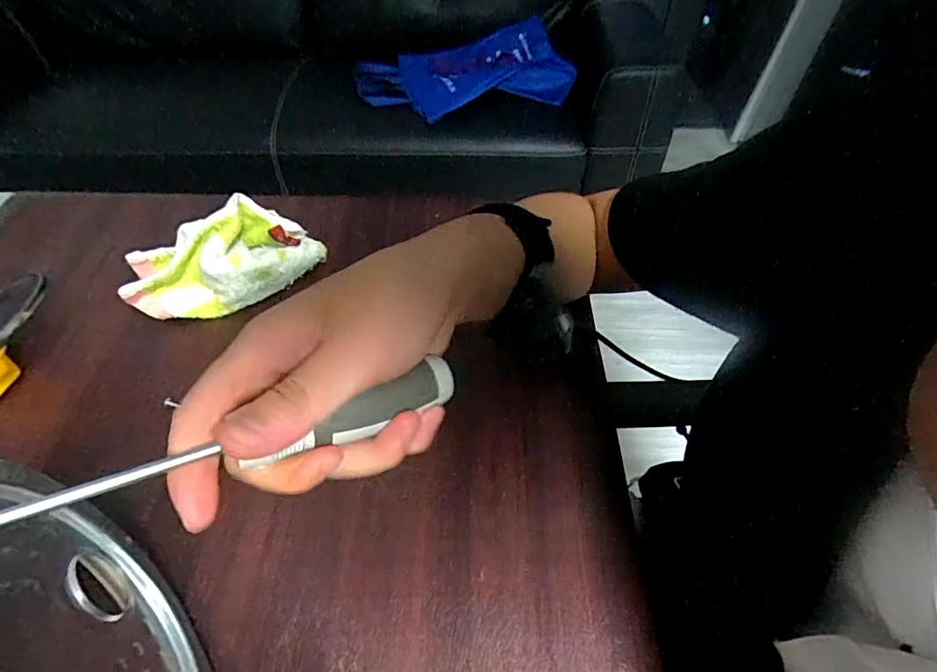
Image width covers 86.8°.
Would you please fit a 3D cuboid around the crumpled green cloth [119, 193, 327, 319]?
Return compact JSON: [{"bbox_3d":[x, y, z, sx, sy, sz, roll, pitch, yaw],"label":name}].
[{"bbox_3d":[-0.213,-0.072,0.430,0.154,0.074,0.080,-26,56,-19],"label":"crumpled green cloth"}]

